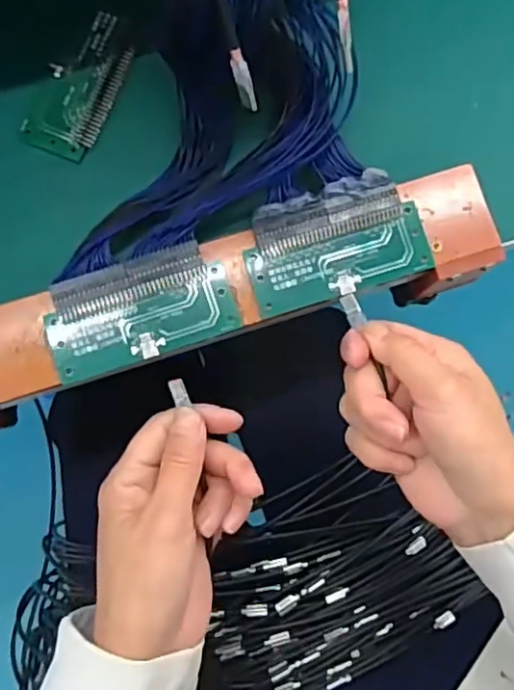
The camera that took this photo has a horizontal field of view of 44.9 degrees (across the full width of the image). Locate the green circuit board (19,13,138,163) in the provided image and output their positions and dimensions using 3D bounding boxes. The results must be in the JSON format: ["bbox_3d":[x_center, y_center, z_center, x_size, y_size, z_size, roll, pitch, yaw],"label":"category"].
[{"bbox_3d":[-0.098,-0.146,0.349,0.040,0.008,0.084,26,83,1],"label":"green circuit board"}]

